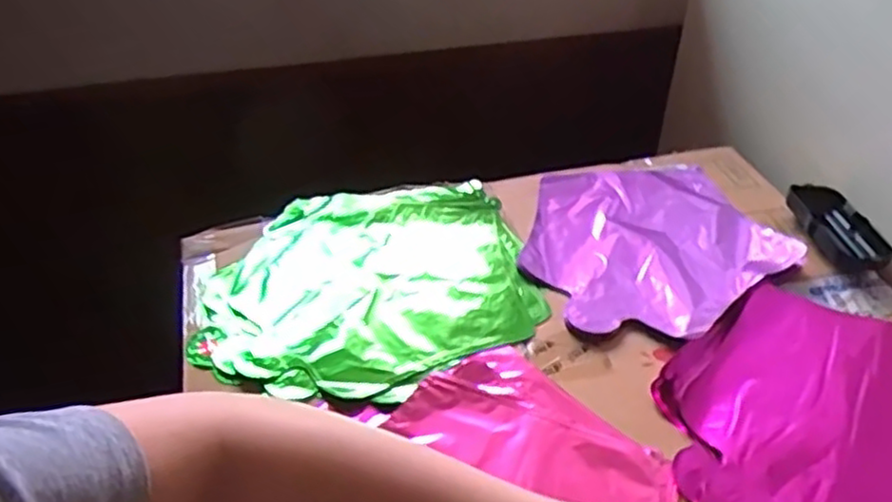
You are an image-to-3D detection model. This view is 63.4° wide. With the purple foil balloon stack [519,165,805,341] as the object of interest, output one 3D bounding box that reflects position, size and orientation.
[{"bbox_3d":[0.181,-0.012,0.647,0.228,0.017,0.225,-12,41,-14],"label":"purple foil balloon stack"}]

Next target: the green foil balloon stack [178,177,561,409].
[{"bbox_3d":[-0.065,0.023,0.615,0.266,0.038,0.253,-4,40,-4],"label":"green foil balloon stack"}]

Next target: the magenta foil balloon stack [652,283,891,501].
[{"bbox_3d":[0.284,0.113,0.494,0.257,0.026,0.224,-27,47,-29],"label":"magenta foil balloon stack"}]

